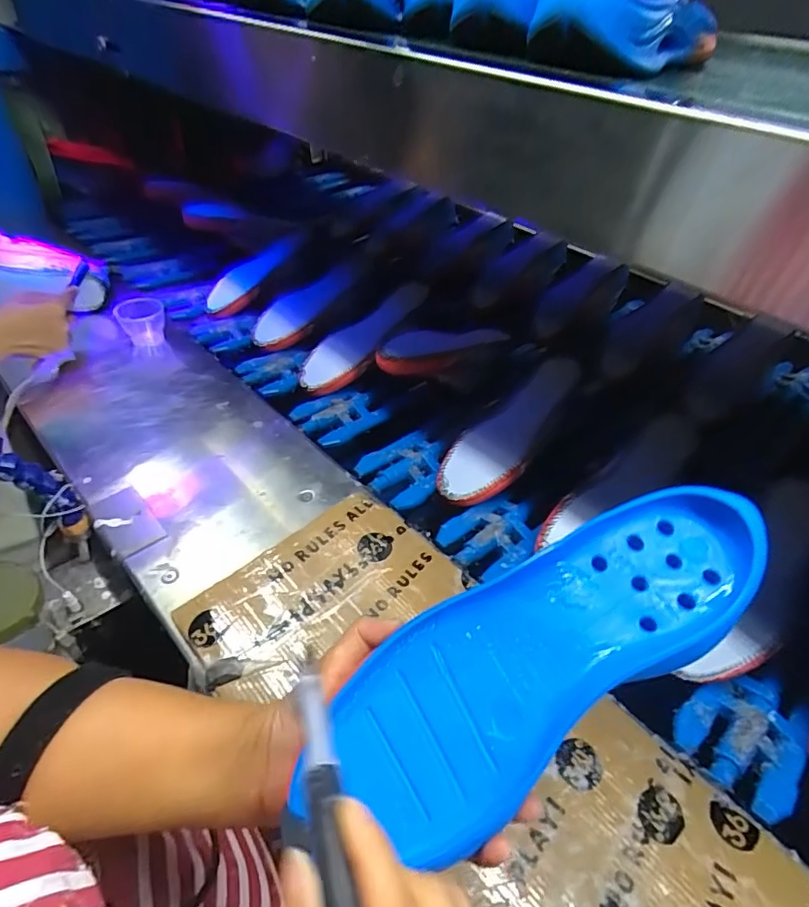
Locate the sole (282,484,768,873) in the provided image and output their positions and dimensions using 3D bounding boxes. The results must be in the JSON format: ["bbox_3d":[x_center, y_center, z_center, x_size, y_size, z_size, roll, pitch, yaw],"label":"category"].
[{"bbox_3d":[0.064,0.107,0.269,0.267,0.023,0.092,-33,51,-5],"label":"sole"}]

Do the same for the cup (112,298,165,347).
[{"bbox_3d":[-0.381,-0.185,0.758,0.064,0.066,0.057,-15,46,-19],"label":"cup"}]

